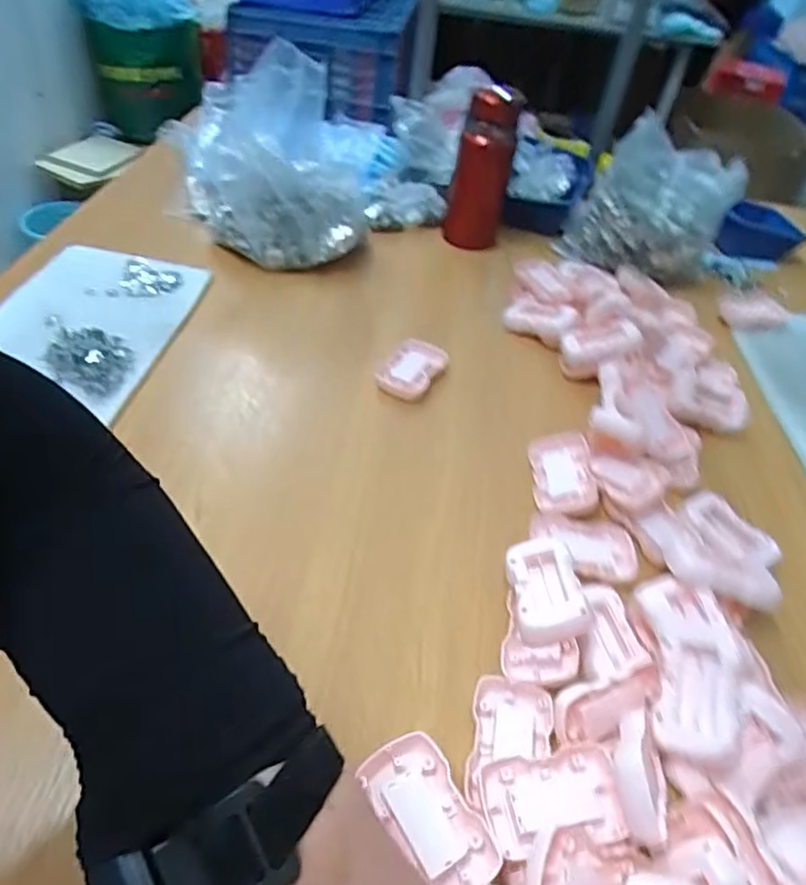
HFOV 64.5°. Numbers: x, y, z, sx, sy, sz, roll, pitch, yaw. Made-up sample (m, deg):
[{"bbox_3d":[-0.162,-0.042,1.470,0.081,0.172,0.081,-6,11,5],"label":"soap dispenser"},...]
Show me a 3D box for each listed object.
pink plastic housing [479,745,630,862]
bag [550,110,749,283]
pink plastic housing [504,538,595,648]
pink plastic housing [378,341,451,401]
[{"bbox_3d":[0.092,0.217,0.386,0.084,0.015,0.049,-5,43,-13],"label":"pink plastic housing"},{"bbox_3d":[0.357,-0.333,0.948,0.215,0.198,0.129,22,44,15],"label":"bag"},{"bbox_3d":[0.107,0.108,0.488,0.053,0.020,0.087,-18,37,10],"label":"pink plastic housing"},{"bbox_3d":[0.006,-0.079,0.703,0.055,0.027,0.079,23,44,17],"label":"pink plastic housing"}]

